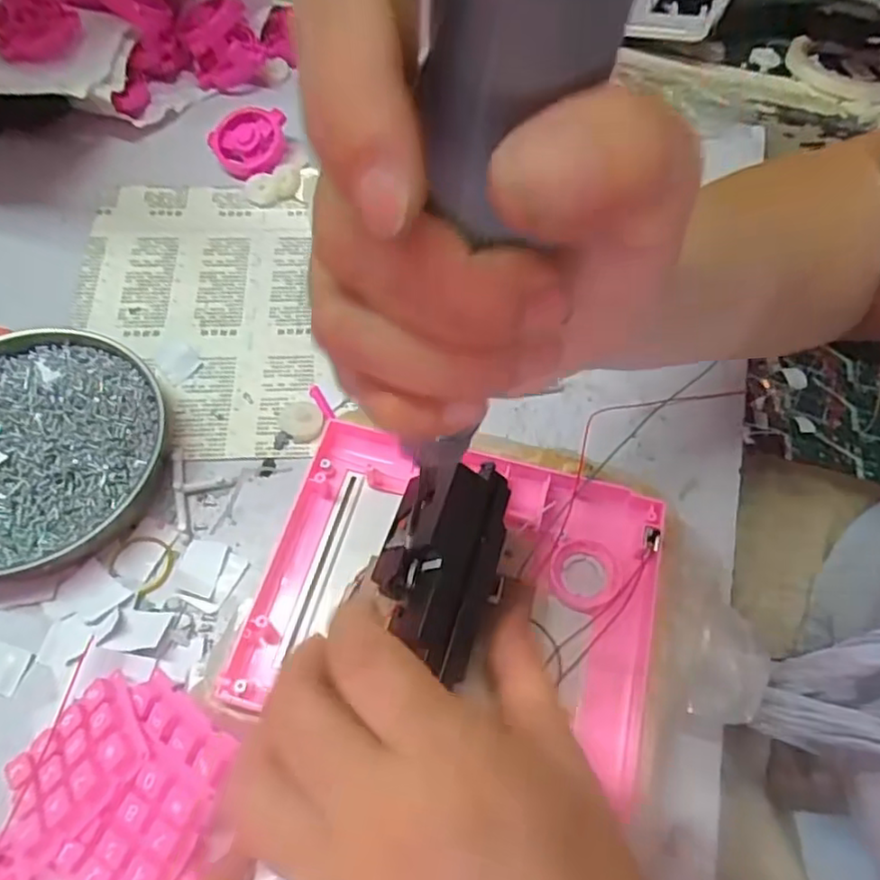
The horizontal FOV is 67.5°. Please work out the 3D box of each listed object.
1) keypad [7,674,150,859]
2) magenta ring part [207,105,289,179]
[{"bbox_3d":[-0.147,0.129,0.263,0.056,0.011,0.048,-44,51,-6],"label":"keypad"},{"bbox_3d":[-0.132,-0.207,0.456,0.051,0.026,0.034,-13,62,-10],"label":"magenta ring part"}]

